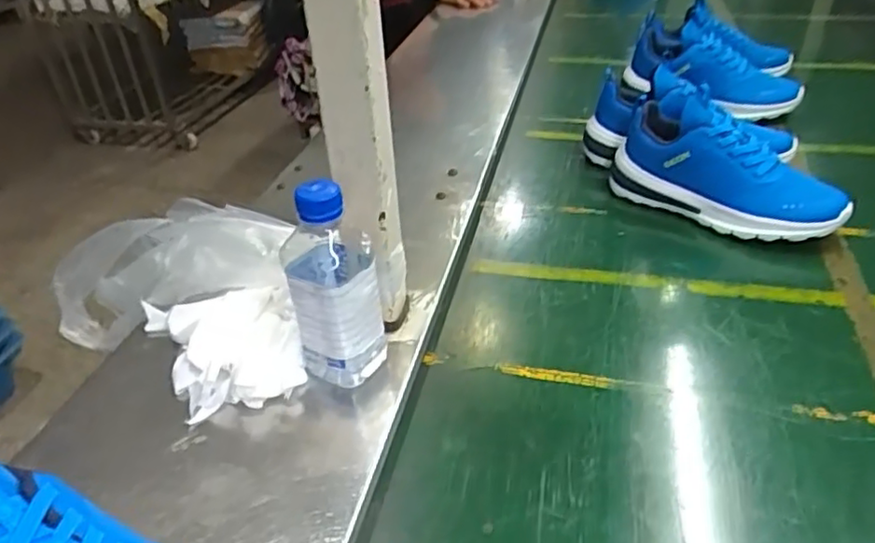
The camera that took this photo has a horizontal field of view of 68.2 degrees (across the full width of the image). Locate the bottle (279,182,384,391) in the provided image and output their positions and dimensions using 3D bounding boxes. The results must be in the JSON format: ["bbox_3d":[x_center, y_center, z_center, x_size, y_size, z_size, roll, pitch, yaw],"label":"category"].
[{"bbox_3d":[-0.081,0.014,0.497,0.070,0.170,0.066,-6,34,-7],"label":"bottle"}]

